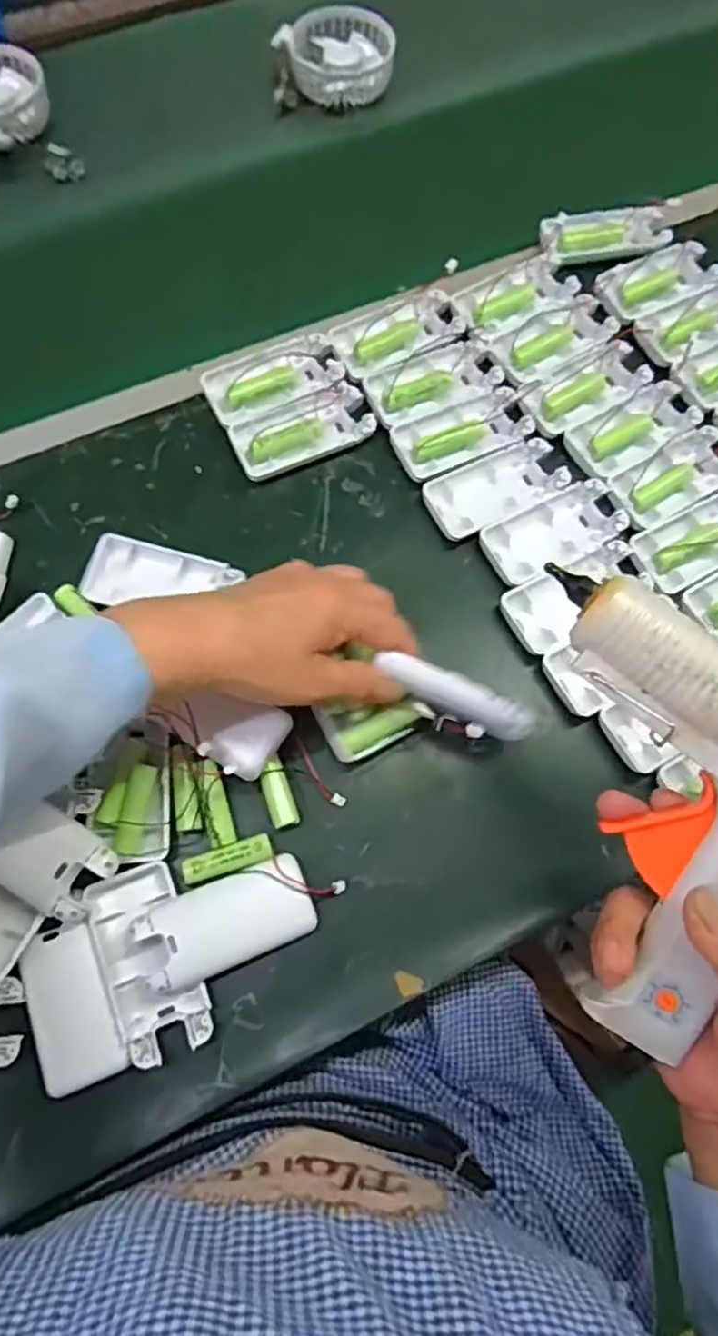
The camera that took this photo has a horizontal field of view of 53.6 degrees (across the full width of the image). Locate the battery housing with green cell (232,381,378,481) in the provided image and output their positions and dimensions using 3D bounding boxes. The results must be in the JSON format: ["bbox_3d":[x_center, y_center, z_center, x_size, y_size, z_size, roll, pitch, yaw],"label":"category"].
[{"bbox_3d":[-0.039,-0.163,0.486,0.094,0.017,0.046,-23,73,-9],"label":"battery housing with green cell"}]

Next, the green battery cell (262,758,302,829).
[{"bbox_3d":[-0.046,0.072,0.410,0.015,0.013,0.040,-16,72,-7],"label":"green battery cell"}]

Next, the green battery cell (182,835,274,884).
[{"bbox_3d":[-0.072,0.108,0.397,0.050,0.012,0.014,-19,73,-8],"label":"green battery cell"}]

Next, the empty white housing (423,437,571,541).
[{"bbox_3d":[0.092,-0.120,0.476,0.094,0.009,0.045,-26,74,-10],"label":"empty white housing"}]

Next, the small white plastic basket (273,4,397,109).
[{"bbox_3d":[-0.022,-0.526,0.615,0.104,0.042,0.078,-7,72,-4],"label":"small white plastic basket"}]

